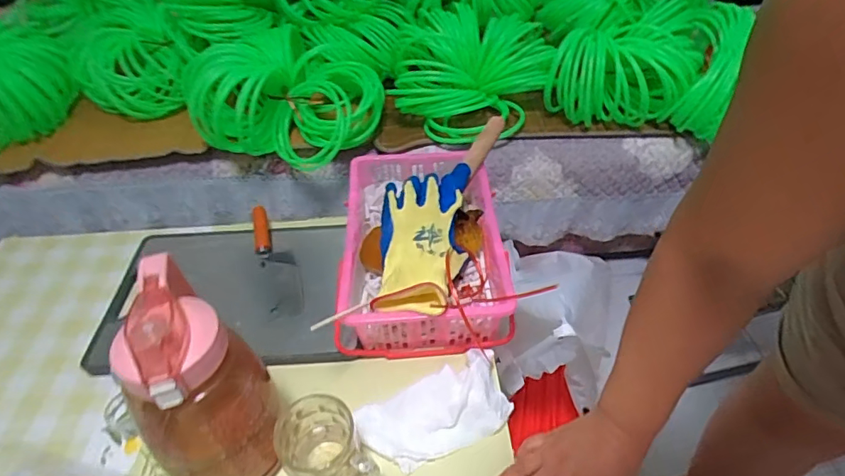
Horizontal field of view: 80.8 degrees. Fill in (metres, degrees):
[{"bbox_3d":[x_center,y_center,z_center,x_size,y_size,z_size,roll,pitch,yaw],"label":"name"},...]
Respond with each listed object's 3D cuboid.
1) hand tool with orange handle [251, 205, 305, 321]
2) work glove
[{"bbox_3d":[-0.219,0.023,0.741,0.051,0.029,0.227,-15,45,-13],"label":"hand tool with orange handle"},{"bbox_3d":[-0.001,-0.005,0.642,0.116,0.059,0.248,2,44,4],"label":"work glove"}]

